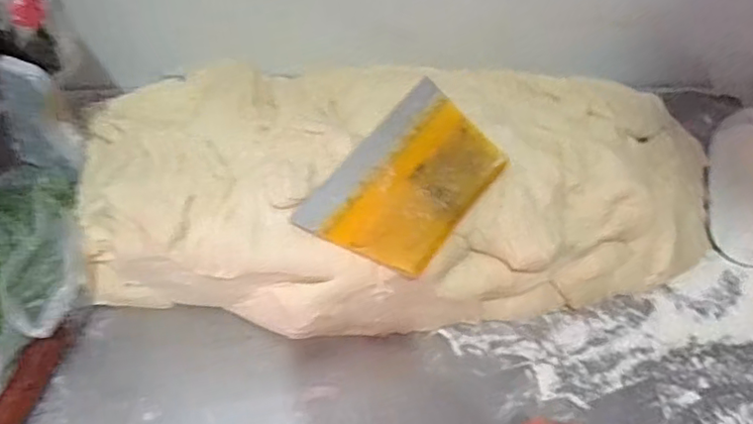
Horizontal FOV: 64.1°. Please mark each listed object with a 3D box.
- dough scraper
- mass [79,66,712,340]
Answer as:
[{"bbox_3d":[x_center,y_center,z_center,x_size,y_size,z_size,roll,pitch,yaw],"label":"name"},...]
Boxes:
[{"bbox_3d":[0.033,-0.030,0.571,0.120,0.011,0.186,36,72,15],"label":"dough scraper"},{"bbox_3d":[0.027,-0.032,0.660,0.700,0.134,0.322,0,53,-1],"label":"mass"}]

